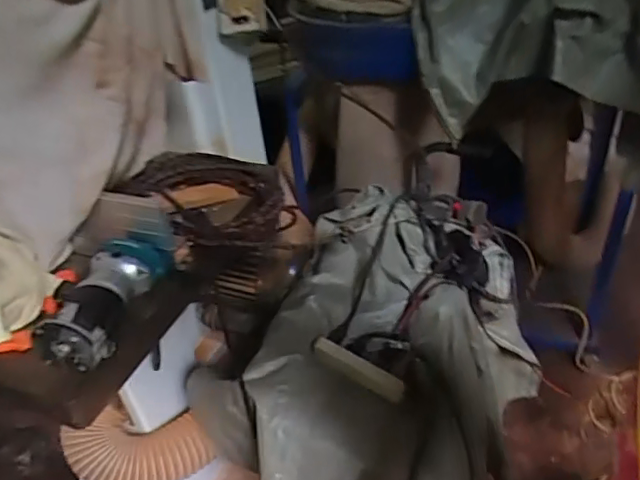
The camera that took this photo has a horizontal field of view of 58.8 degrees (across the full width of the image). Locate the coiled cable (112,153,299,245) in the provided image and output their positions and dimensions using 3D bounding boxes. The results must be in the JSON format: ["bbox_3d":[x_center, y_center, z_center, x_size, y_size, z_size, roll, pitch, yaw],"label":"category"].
[{"bbox_3d":[-0.186,-0.079,1.017,0.252,0.088,0.292,-33,45,-29],"label":"coiled cable"}]

